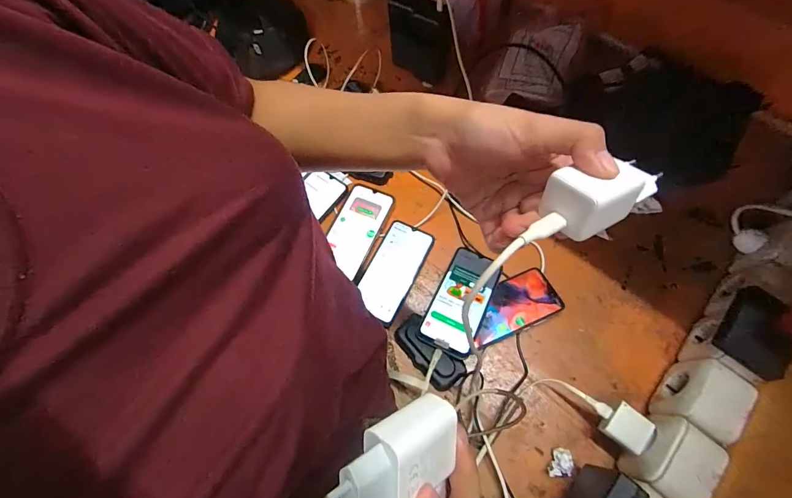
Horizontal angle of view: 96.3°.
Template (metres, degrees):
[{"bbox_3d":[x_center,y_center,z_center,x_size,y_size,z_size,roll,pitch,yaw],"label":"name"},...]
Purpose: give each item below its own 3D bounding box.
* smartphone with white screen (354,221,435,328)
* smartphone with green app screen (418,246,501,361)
[{"bbox_3d":[-0.007,0.031,0.553,0.079,0.009,0.156,25,70,12],"label":"smartphone with white screen"},{"bbox_3d":[0.094,0.073,0.514,0.073,0.012,0.158,22,60,14],"label":"smartphone with green app screen"}]

